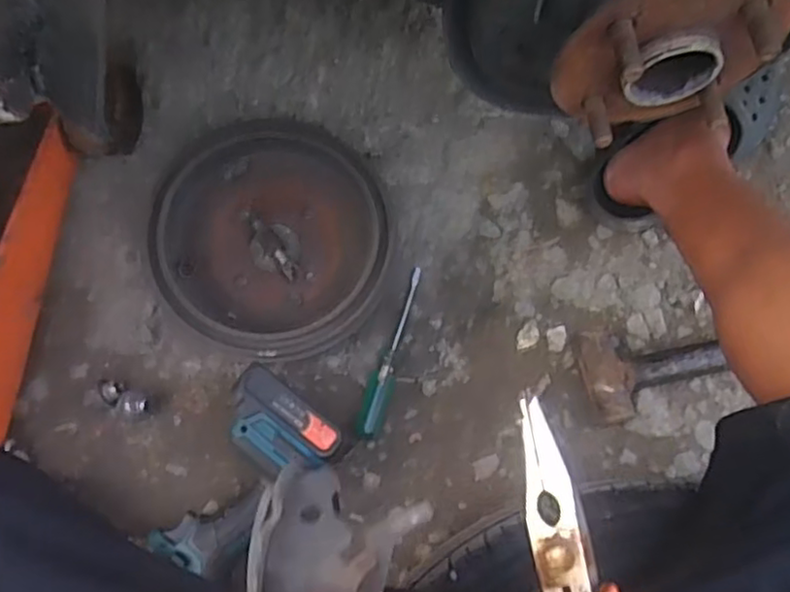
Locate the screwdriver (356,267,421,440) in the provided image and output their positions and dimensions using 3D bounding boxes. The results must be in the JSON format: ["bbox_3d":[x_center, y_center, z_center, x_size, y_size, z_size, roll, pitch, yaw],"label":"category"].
[{"bbox_3d":[-0.004,0.052,0.664,0.025,0.027,0.179,18,73,0],"label":"screwdriver"}]

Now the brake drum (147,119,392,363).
[{"bbox_3d":[-0.120,-0.056,0.667,0.232,0.056,0.238,1,74,-5],"label":"brake drum"}]

